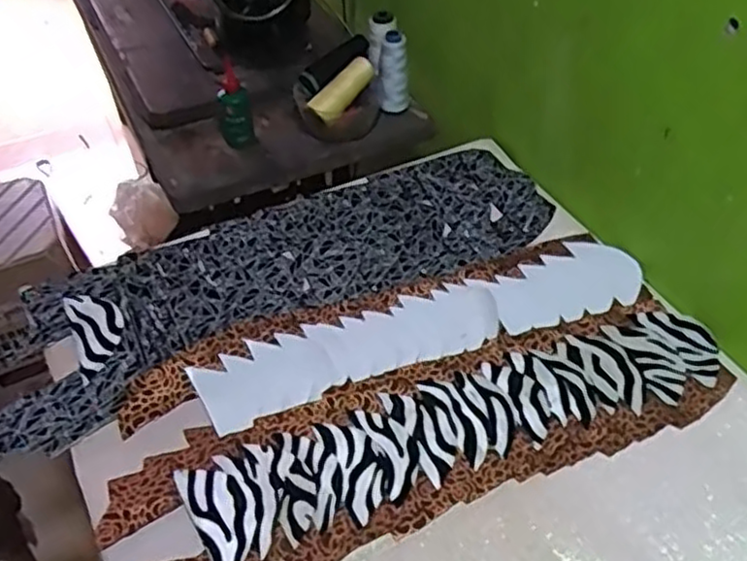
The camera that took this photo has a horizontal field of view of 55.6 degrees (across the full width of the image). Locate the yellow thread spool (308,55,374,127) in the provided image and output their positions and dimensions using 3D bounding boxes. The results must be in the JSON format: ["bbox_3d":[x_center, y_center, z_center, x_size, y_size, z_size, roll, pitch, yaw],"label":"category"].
[{"bbox_3d":[-0.039,-0.263,0.972,0.032,0.034,0.113,31,71,28],"label":"yellow thread spool"}]

